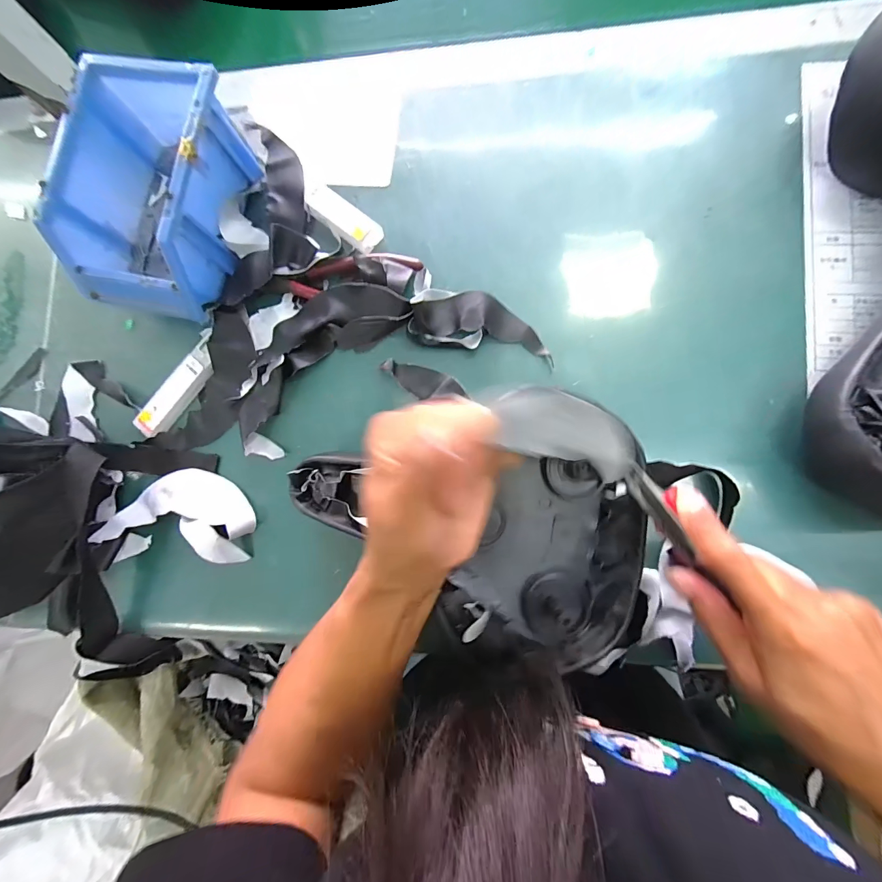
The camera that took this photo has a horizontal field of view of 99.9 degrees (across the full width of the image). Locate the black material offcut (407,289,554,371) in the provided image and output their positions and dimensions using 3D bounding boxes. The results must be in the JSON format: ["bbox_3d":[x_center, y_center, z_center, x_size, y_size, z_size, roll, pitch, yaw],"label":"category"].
[{"bbox_3d":[0.035,-0.096,0.304,0.117,0.020,0.049,13,85,7],"label":"black material offcut"}]

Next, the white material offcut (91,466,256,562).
[{"bbox_3d":[-0.222,0.059,0.313,0.126,0.019,0.069,9,84,7],"label":"white material offcut"}]

